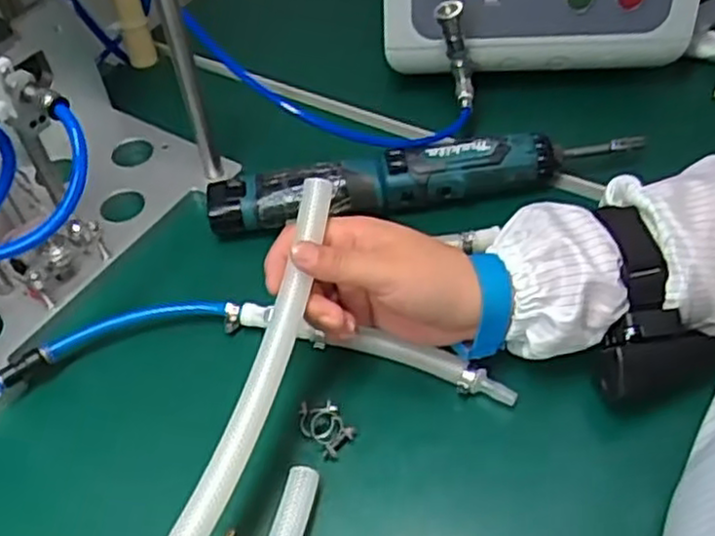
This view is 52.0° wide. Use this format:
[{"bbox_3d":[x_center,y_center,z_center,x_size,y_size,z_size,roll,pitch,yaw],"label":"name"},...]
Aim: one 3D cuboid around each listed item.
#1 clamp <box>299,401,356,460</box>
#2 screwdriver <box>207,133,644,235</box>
[{"bbox_3d":[-0.021,0.098,0.456,0.025,0.007,0.037,-34,55,-21],"label":"clamp"},{"bbox_3d":[0.049,-0.066,0.564,0.325,0.048,0.035,-6,50,0],"label":"screwdriver"}]

